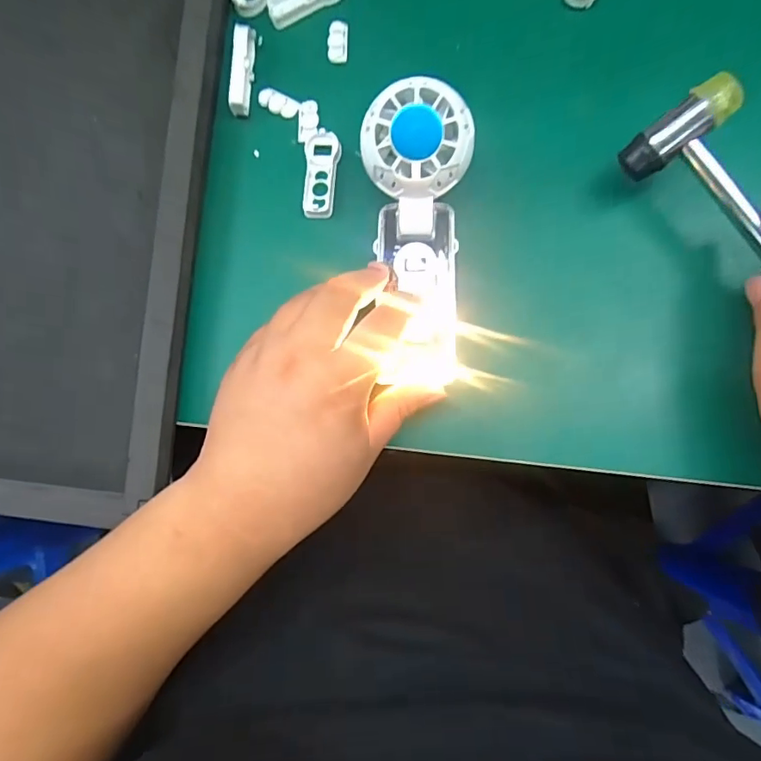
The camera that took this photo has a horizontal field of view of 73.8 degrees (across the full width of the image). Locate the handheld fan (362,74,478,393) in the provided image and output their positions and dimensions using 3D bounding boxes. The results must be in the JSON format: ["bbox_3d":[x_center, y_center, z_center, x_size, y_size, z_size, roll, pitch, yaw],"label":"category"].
[{"bbox_3d":[0.024,-0.080,0.292,0.058,0.026,0.163,-2,97,2],"label":"handheld fan"}]

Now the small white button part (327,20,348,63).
[{"bbox_3d":[-0.030,-0.234,0.349,0.014,0.004,0.029,-1,82,5],"label":"small white button part"}]

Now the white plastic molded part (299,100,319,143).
[{"bbox_3d":[-0.049,-0.175,0.342,0.014,0.004,0.030,0,82,5],"label":"white plastic molded part"}]

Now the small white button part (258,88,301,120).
[{"bbox_3d":[-0.070,-0.190,0.348,0.031,0.004,0.015,29,86,8],"label":"small white button part"}]

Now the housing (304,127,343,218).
[{"bbox_3d":[-0.039,-0.136,0.335,0.024,0.008,0.058,-1,82,5],"label":"housing"}]

